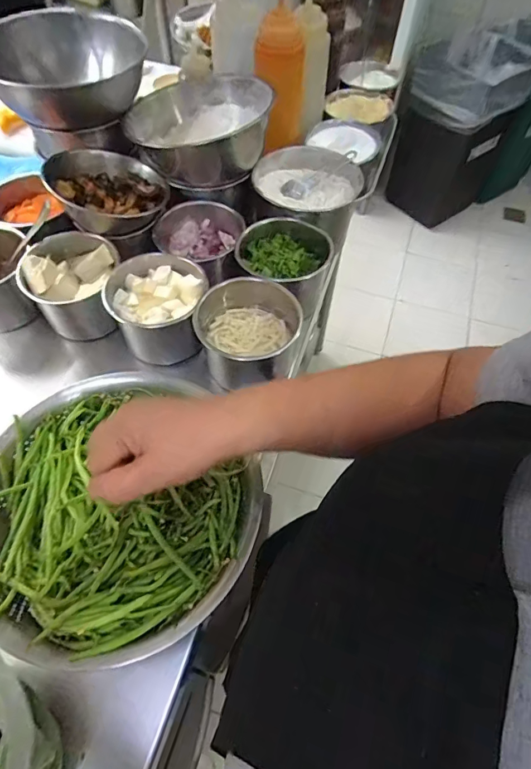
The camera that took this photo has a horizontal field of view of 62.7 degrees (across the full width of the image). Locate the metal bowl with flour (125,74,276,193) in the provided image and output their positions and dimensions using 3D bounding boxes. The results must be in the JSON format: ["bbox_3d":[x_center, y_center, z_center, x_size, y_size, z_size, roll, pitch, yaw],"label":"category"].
[{"bbox_3d":[-0.083,-0.354,0.605,0.158,0.089,0.169,1,58,-2],"label":"metal bowl with flour"}]

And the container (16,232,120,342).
[{"bbox_3d":[-0.245,-0.123,0.562,0.101,0.085,0.113,-1,58,-4],"label":"container"}]

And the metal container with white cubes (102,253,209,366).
[{"bbox_3d":[-0.133,-0.092,0.548,0.114,0.086,0.112,0,58,-3],"label":"metal container with white cubes"}]

